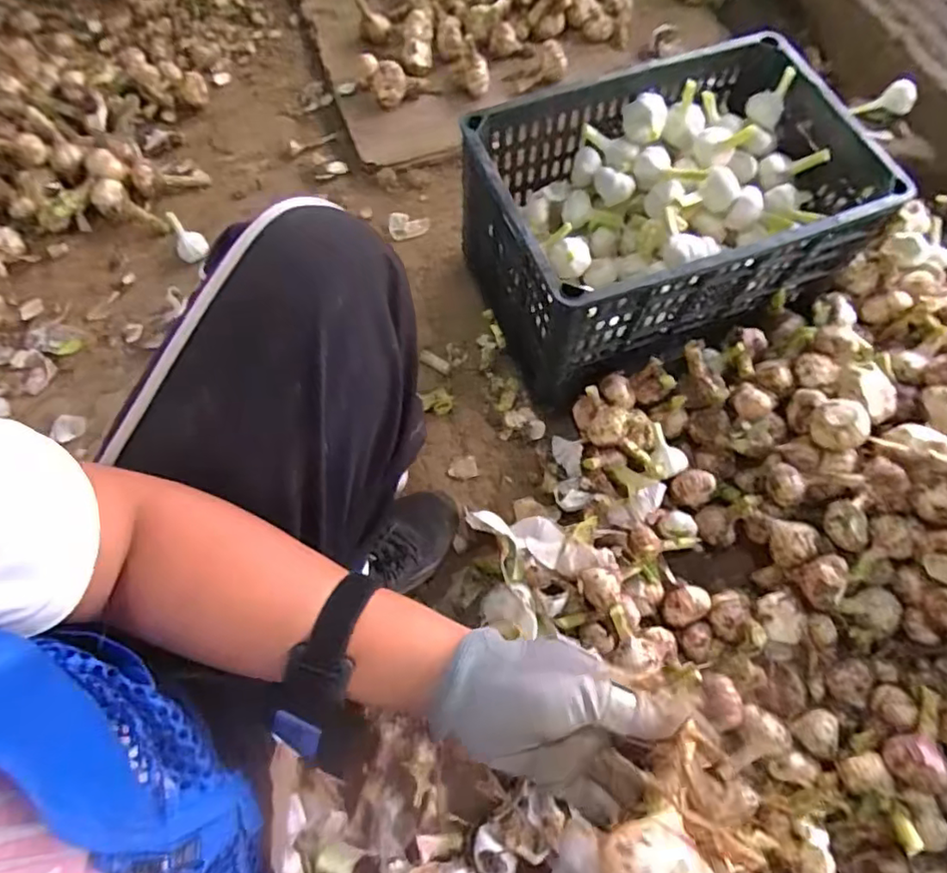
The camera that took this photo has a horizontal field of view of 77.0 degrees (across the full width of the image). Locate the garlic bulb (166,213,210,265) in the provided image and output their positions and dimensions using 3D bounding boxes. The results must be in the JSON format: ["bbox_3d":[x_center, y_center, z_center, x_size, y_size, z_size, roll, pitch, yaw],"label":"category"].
[{"bbox_3d":[-0.442,-0.305,0.916,0.045,0.035,0.086,-33,72,-11],"label":"garlic bulb"}]

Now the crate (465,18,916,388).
[{"bbox_3d":[0.244,-0.294,0.777,0.453,0.224,0.307,-20,70,-6],"label":"crate"}]

